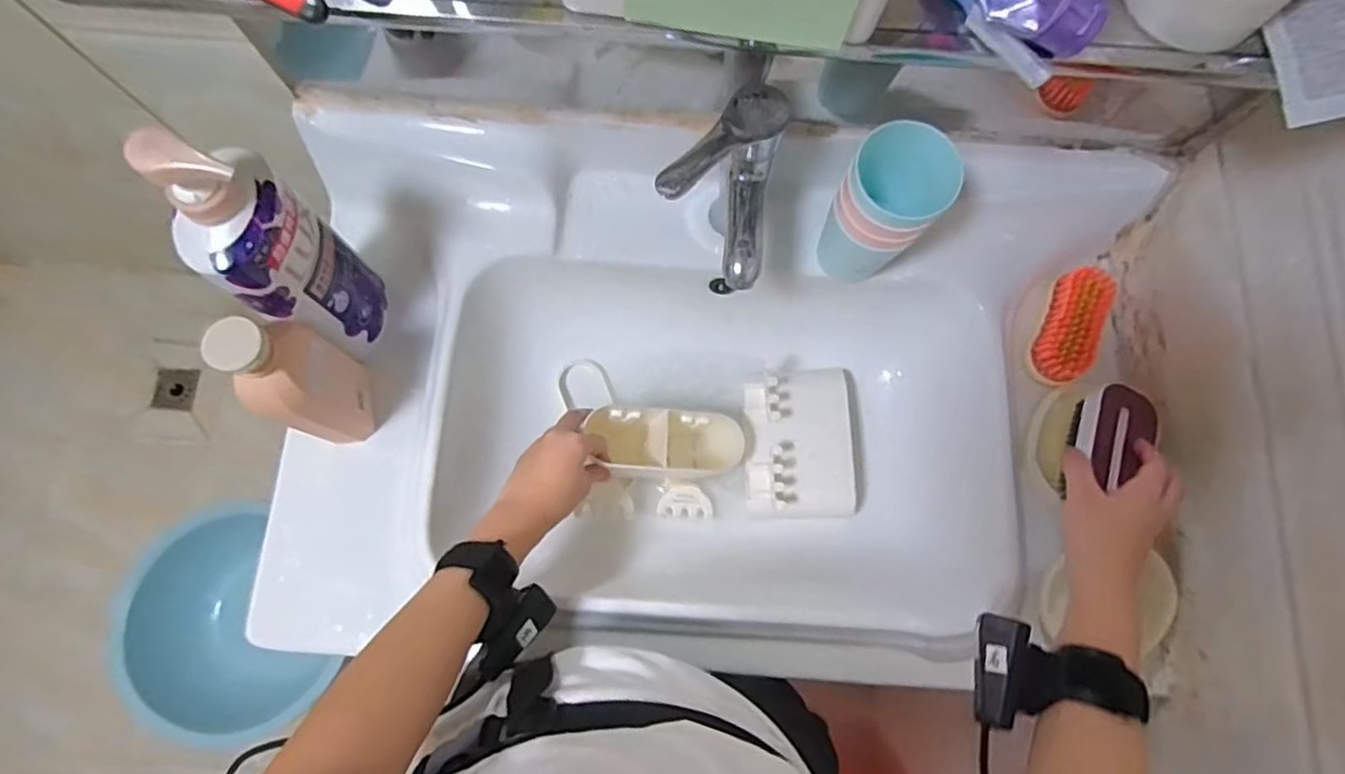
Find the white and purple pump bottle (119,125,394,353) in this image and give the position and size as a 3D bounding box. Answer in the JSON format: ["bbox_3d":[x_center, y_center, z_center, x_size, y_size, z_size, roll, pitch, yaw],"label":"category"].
[{"bbox_3d":[-0.282,-0.093,0.458,0.053,0.253,0.080,29,78,5],"label":"white and purple pump bottle"}]

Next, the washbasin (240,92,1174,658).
[{"bbox_3d":[0.047,-0.007,0.604,0.772,0.179,0.436,-1,76,-2],"label":"washbasin"}]

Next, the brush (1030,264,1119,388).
[{"bbox_3d":[0.382,-0.058,0.597,0.047,0.035,0.112,24,77,4],"label":"brush"}]

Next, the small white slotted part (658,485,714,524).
[{"bbox_3d":[0.014,0.120,0.645,0.058,0.010,0.036,9,73,-19],"label":"small white slotted part"}]

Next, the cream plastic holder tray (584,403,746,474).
[{"bbox_3d":[-0.008,0.055,0.640,0.170,0.053,0.070,12,74,-33],"label":"cream plastic holder tray"}]

